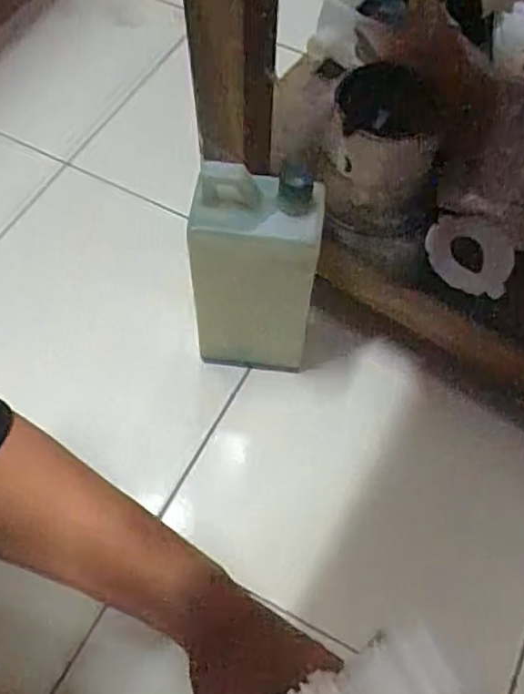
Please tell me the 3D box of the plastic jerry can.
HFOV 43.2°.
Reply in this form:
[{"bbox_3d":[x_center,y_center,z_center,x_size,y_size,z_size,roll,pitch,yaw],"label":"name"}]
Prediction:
[{"bbox_3d":[-0.007,-0.050,0.532,0.097,0.213,0.056,0,61,-2],"label":"plastic jerry can"}]

